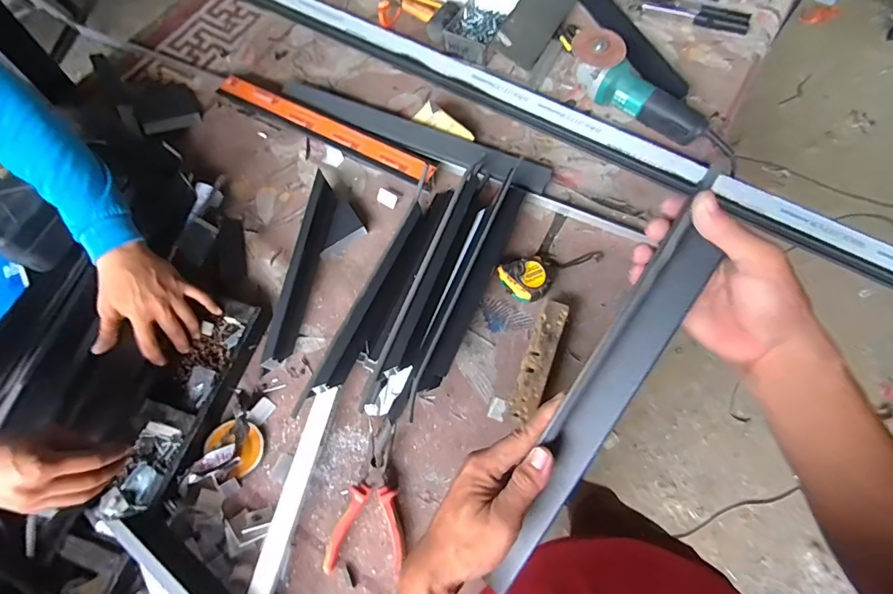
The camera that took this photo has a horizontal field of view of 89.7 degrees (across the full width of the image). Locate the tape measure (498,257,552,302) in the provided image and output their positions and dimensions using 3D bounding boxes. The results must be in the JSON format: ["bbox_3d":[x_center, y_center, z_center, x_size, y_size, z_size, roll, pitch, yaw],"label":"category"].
[{"bbox_3d":[0.133,-0.032,0.723,0.077,0.035,0.074,-35,68,-12],"label":"tape measure"}]

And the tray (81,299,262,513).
[{"bbox_3d":[-0.390,0.153,0.659,0.101,0.043,0.330,22,69,12],"label":"tray"}]

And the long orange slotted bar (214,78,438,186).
[{"bbox_3d":[-0.229,-0.314,0.837,0.466,0.030,0.037,27,70,14],"label":"long orange slotted bar"}]

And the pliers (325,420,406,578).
[{"bbox_3d":[-0.100,0.274,0.608,0.095,0.024,0.181,4,66,5],"label":"pliers"}]

